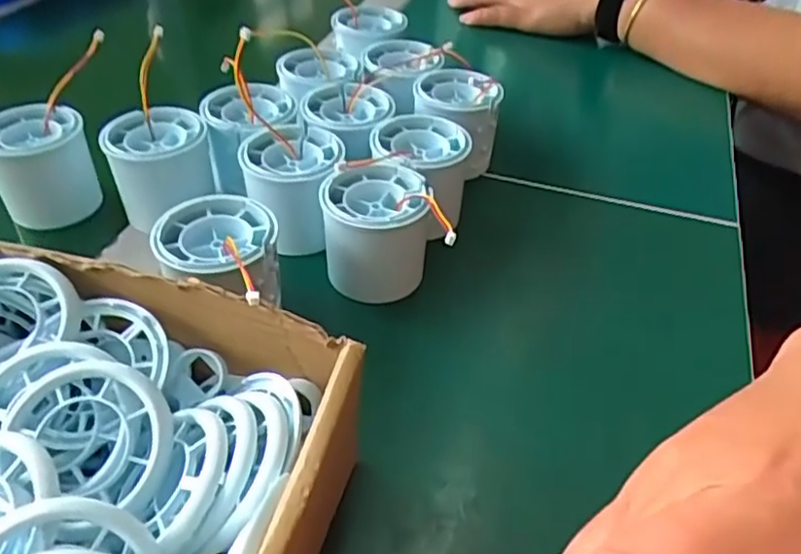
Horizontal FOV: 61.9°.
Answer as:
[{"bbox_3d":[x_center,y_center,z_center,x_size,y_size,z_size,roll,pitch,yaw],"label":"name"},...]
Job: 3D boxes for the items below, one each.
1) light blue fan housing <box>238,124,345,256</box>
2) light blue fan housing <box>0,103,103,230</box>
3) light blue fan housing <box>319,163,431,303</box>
[{"bbox_3d":[-0.057,-0.047,0.366,0.054,0.049,0.061,-5,42,-7],"label":"light blue fan housing"},{"bbox_3d":[-0.208,-0.065,0.386,0.051,0.052,0.049,-23,48,-25],"label":"light blue fan housing"},{"bbox_3d":[-0.012,-0.022,0.342,0.051,0.054,0.050,1,42,-1],"label":"light blue fan housing"}]

